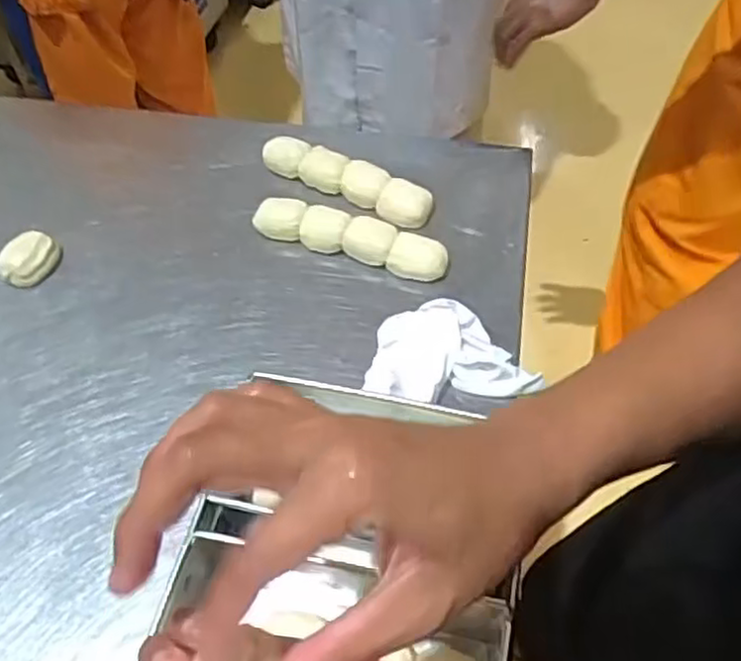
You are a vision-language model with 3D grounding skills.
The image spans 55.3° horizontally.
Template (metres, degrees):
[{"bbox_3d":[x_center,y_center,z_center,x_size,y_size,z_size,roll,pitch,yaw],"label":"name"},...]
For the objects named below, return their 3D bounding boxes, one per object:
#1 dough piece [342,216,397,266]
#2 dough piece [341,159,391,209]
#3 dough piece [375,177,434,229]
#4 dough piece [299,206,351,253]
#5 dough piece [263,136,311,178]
[{"bbox_3d":[0.000,-0.087,0.694,0.052,0.030,0.038,15,56,15],"label":"dough piece"},{"bbox_3d":[-0.006,-0.152,0.734,0.046,0.027,0.037,21,60,16],"label":"dough piece"},{"bbox_3d":[0.035,-0.127,0.717,0.055,0.027,0.048,8,57,8],"label":"dough piece"},{"bbox_3d":[-0.046,-0.100,0.703,0.042,0.033,0.035,13,56,14],"label":"dough piece"},{"bbox_3d":[-0.090,-0.187,0.760,0.046,0.031,0.032,24,59,20],"label":"dough piece"}]

